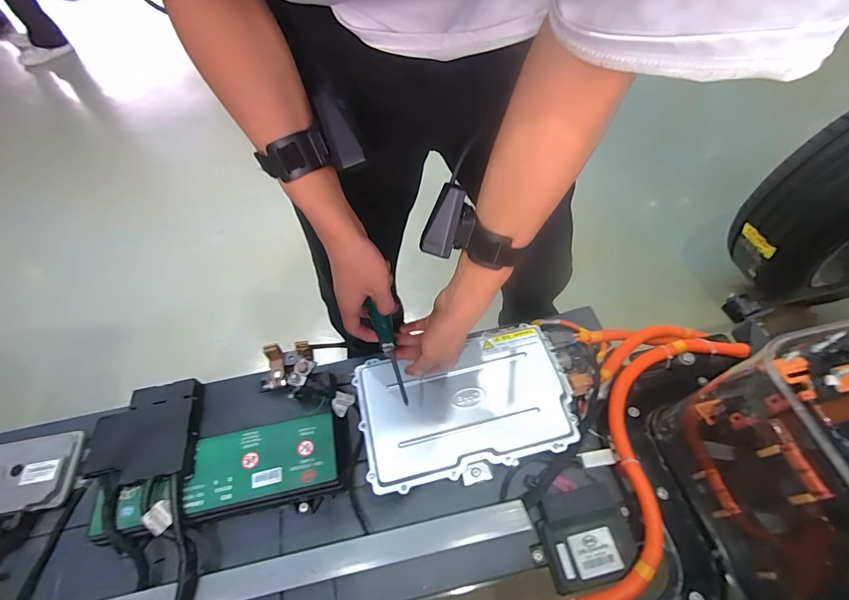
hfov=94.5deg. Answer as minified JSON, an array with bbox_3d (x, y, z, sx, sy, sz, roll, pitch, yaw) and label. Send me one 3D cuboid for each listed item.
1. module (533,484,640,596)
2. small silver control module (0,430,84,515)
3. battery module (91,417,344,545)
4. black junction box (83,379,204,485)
[{"bbox_3d":[0.229,0.331,0.556,0.126,0.028,0.113,-13,57,-6],"label":"module"},{"bbox_3d":[-0.645,0.278,0.626,0.158,0.030,0.116,-9,57,-4],"label":"small silver control module"},{"bbox_3d":[-0.303,0.264,0.598,0.357,0.037,0.120,-11,57,-5],"label":"battery module"},{"bbox_3d":[-0.429,0.207,0.610,0.145,0.043,0.145,-9,57,-4],"label":"black junction box"}]

